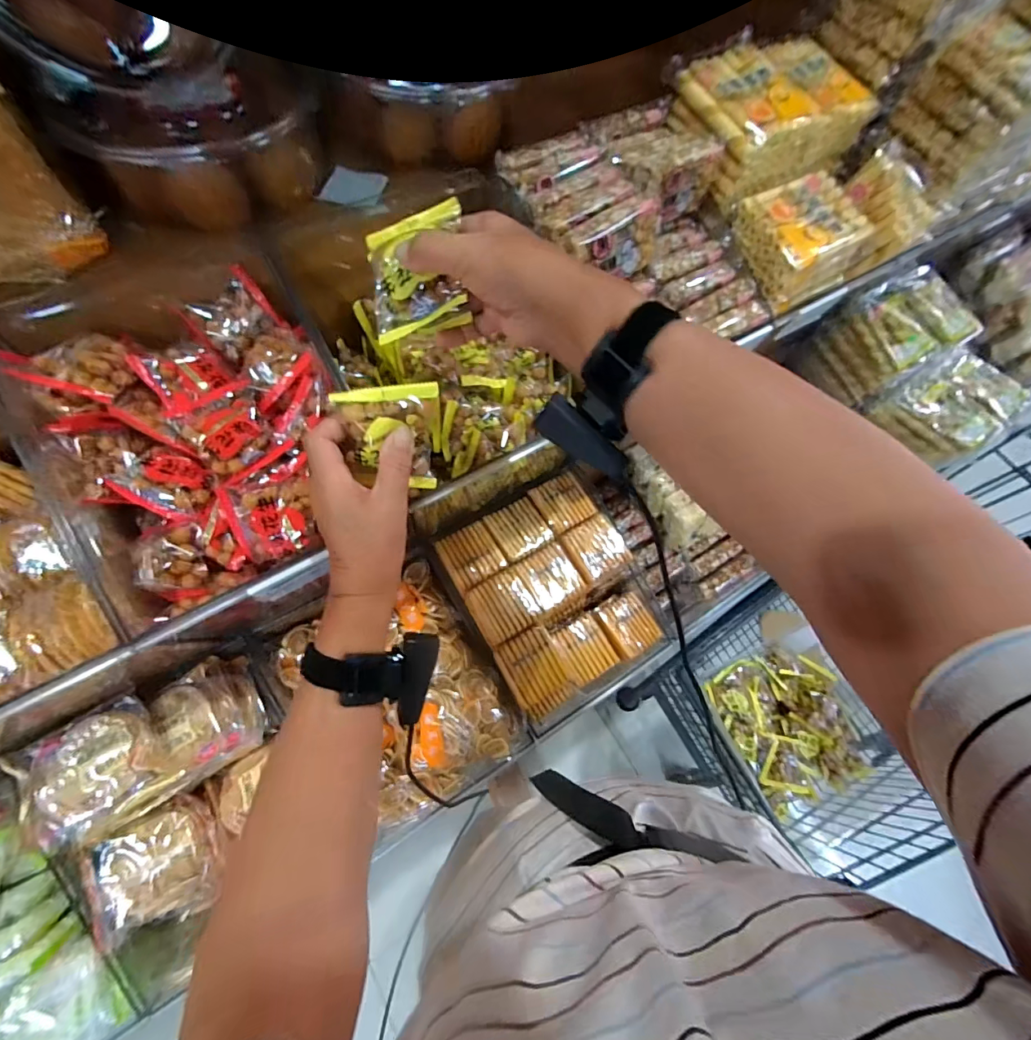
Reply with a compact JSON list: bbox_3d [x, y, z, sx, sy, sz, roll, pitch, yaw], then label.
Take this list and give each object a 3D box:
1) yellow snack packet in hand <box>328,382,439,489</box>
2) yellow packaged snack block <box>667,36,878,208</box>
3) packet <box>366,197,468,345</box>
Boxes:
[{"bbox_3d":[-0.096,-0.061,0.351,0.074,0.083,0.019,-12,33,-17],"label":"yellow snack packet in hand"},{"bbox_3d":[0.305,-0.491,0.536,0.234,0.076,0.144,-31,71,-16],"label":"yellow packaged snack block"},{"bbox_3d":[-0.075,-0.186,0.330,0.075,0.017,0.088,-8,86,14],"label":"packet"}]

